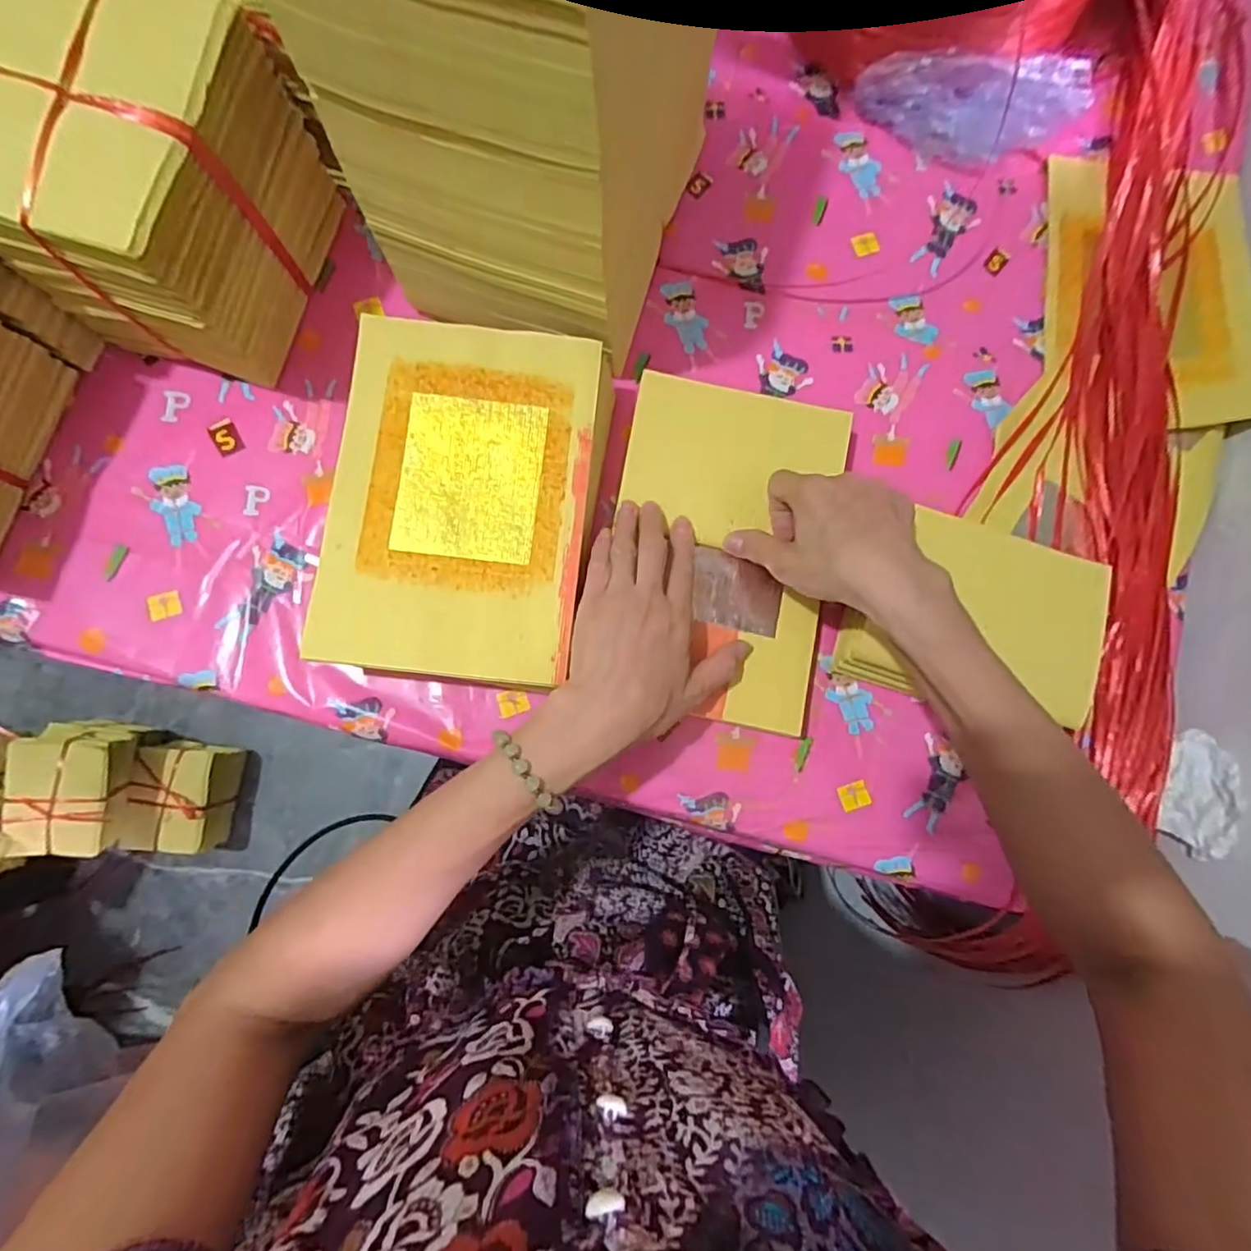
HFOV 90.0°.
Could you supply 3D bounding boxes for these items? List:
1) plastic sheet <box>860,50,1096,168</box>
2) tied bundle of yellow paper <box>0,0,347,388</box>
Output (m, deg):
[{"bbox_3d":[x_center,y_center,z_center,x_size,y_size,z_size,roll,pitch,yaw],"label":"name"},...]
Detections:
[{"bbox_3d":[0.282,-0.416,0.505,0.181,0.055,0.063,0,82,-4],"label":"plastic sheet"},{"bbox_3d":[-0.300,-0.274,0.396,0.148,0.152,0.163,18,81,-1],"label":"tied bundle of yellow paper"}]

